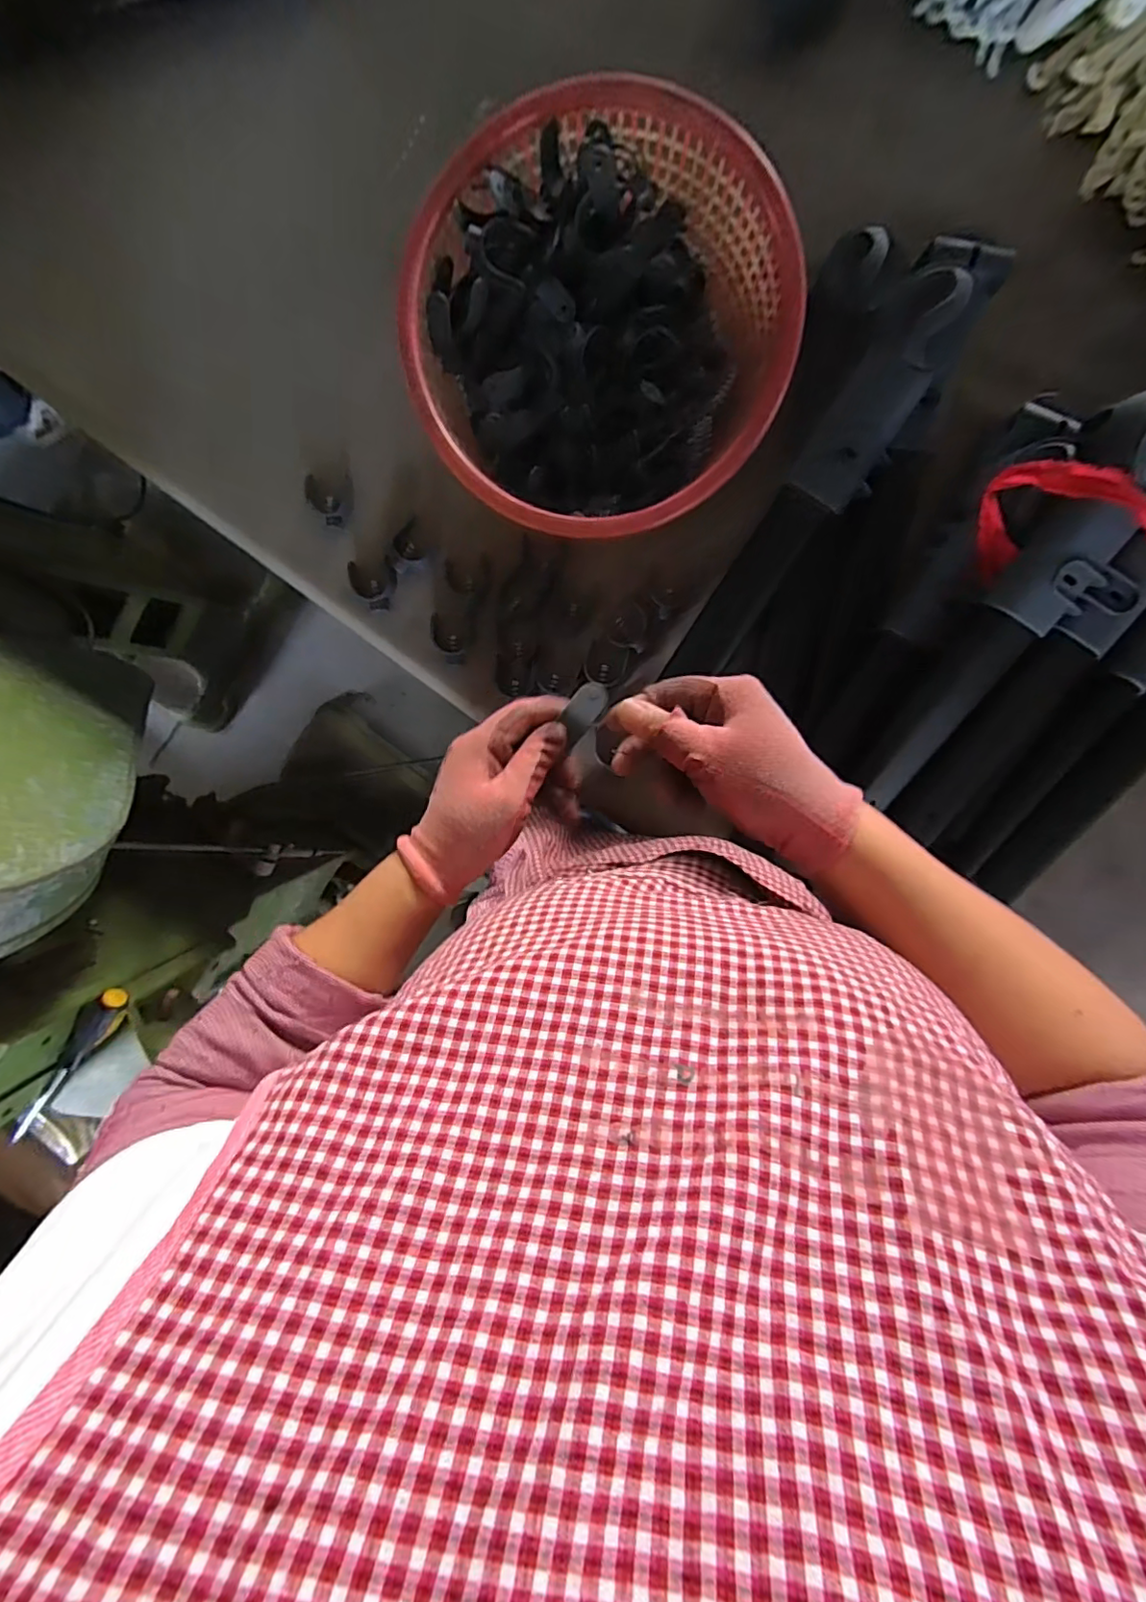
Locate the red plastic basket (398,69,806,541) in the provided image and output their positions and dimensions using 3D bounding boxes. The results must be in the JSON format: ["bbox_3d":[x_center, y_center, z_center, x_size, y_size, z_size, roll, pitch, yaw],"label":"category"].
[{"bbox_3d":[0.022,-0.370,0.481,0.291,0.091,0.290,1,99,5],"label":"red plastic basket"}]

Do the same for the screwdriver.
[{"bbox_3d":[-0.530,0.275,0.608,0.034,0.035,0.227,44,100,-2],"label":"screwdriver"}]

